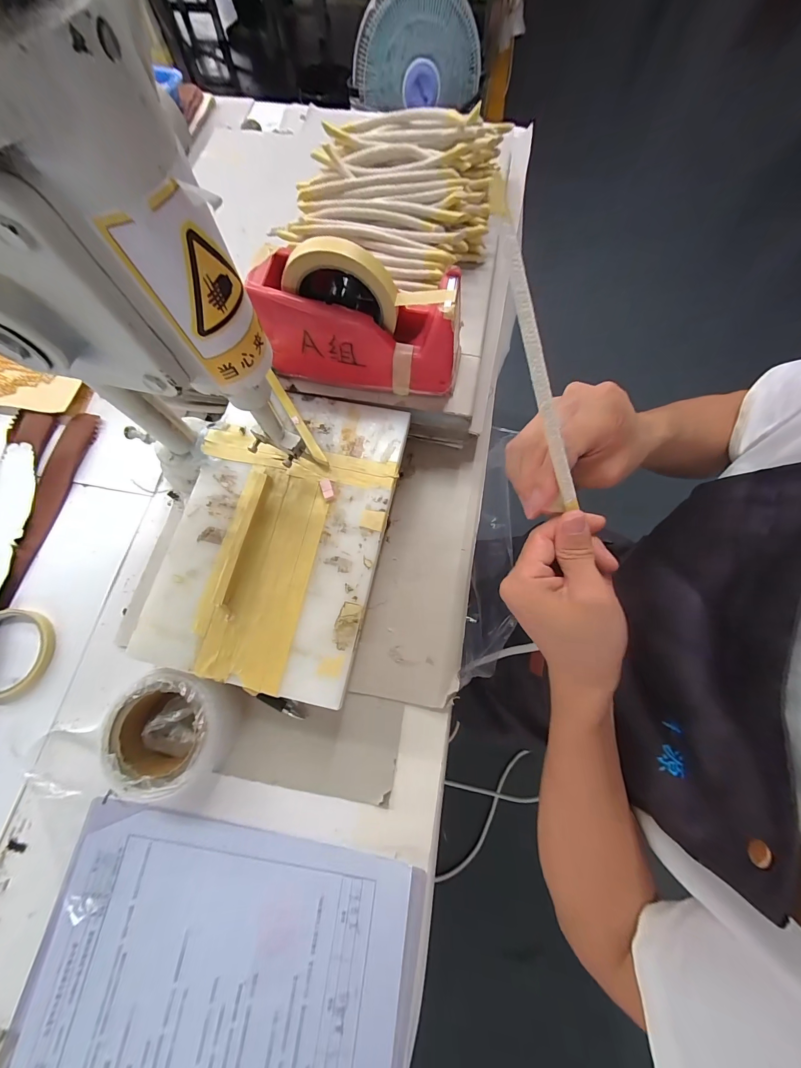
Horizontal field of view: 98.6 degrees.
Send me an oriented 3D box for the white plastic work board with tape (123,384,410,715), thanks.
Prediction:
[{"bbox_3d":[-0.116,-0.011,0.338,0.197,0.012,0.292,12,72,3],"label":"white plastic work board with tape"}]

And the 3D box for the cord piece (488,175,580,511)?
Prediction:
[{"bbox_3d":[0.084,-0.104,0.210,0.010,0.006,0.187,-24,106,-9],"label":"cord piece"}]

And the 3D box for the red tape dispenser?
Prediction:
[{"bbox_3d":[-0.036,-0.209,0.329,0.193,0.117,0.071,12,73,4],"label":"red tape dispenser"}]

